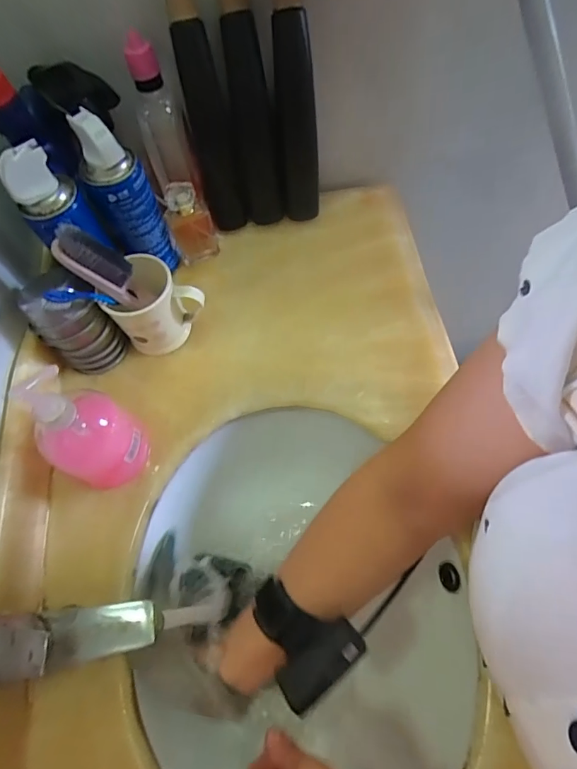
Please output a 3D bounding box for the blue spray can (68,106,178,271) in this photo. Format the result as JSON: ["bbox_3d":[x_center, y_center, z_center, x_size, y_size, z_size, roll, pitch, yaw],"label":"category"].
[{"bbox_3d":[-0.185,-0.208,0.513,0.065,0.190,0.051,-7,62,1],"label":"blue spray can"}]

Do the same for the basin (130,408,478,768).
[{"bbox_3d":[0.024,0.220,0.490,0.297,0.175,0.373,4,63,7],"label":"basin"}]

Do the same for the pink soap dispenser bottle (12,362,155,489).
[{"bbox_3d":[-0.195,0.052,0.436,0.075,0.144,0.087,40,72,21],"label":"pink soap dispenser bottle"}]

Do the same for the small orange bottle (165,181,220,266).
[{"bbox_3d":[-0.125,-0.208,0.572,0.054,0.113,0.031,-17,63,-4],"label":"small orange bottle"}]

